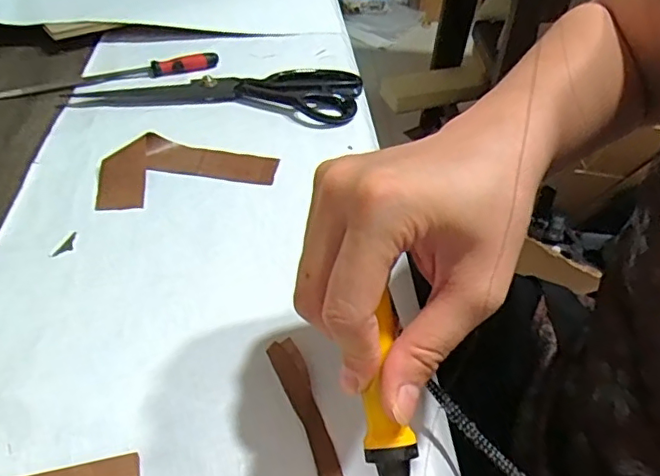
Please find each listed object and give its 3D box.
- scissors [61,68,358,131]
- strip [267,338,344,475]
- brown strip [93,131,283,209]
[{"bbox_3d":[-0.093,-0.130,0.491,0.234,0.017,0.082,5,43,-1],"label":"scissors"},{"bbox_3d":[0.003,0.114,0.245,0.015,0.014,0.167,-10,47,-17],"label":"strip"},{"bbox_3d":[-0.104,-0.055,0.409,0.125,0.016,0.057,-12,46,-18],"label":"brown strip"}]

